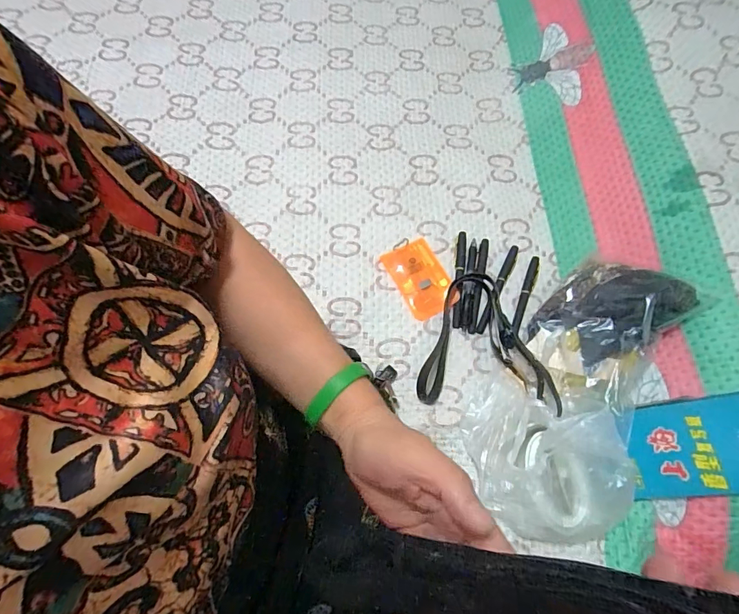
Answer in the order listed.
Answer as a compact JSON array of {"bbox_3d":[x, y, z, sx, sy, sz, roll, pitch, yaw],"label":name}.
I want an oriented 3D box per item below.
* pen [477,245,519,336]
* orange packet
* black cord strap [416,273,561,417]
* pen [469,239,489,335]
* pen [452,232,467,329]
[{"bbox_3d":[0.178,-0.026,0.571,0.013,0.018,0.142,26,72,7],"label":"pen"},{"bbox_3d":[0.071,-0.040,0.571,0.069,0.012,0.108,-26,74,-11],"label":"orange packet"},{"bbox_3d":[0.149,0.042,0.528,0.165,0.030,0.171,7,71,0],"label":"black cord strap"},{"bbox_3d":[0.153,-0.033,0.572,0.014,0.011,0.146,14,71,3],"label":"pen"},{"bbox_3d":[0.125,-0.042,0.573,0.013,0.012,0.146,9,71,1],"label":"pen"}]

